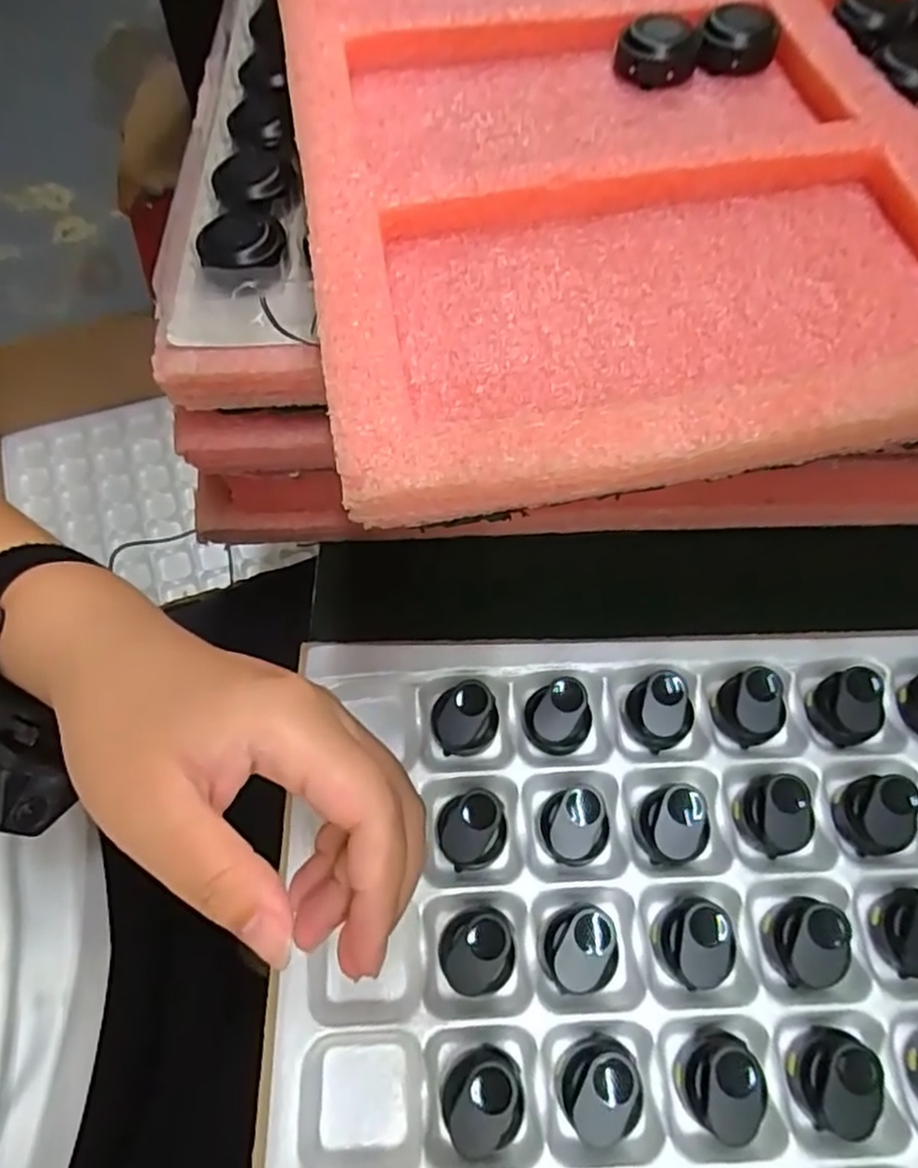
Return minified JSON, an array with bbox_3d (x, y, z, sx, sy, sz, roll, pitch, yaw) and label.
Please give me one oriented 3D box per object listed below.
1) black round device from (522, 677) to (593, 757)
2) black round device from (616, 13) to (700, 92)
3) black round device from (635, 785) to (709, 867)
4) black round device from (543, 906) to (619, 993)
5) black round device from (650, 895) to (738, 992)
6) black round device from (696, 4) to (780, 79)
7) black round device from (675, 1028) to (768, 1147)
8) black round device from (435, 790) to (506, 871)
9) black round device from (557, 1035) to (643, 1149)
[{"bbox_3d":[0.043,0.057,0.294,0.027,0.016,0.028,1,64,-2],"label":"black round device"},{"bbox_3d":[0.072,-0.192,0.246,0.025,0.013,0.025,1,64,-2],"label":"black round device"},{"bbox_3d":[0.088,0.096,0.273,0.028,0.019,0.027,1,64,-2],"label":"black round device"},{"bbox_3d":[0.046,0.138,0.255,0.028,0.018,0.029,1,64,-2],"label":"black round device"},{"bbox_3d":[0.091,0.136,0.255,0.030,0.019,0.026,43,70,16],"label":"black round device"},{"bbox_3d":[0.102,-0.196,0.248,0.026,0.013,0.026,1,64,-2],"label":"black round device"},{"bbox_3d":[0.093,0.175,0.235,0.027,0.020,0.029,1,64,-2],"label":"black round device"},{"bbox_3d":[0.006,0.099,0.274,0.028,0.019,0.025,-17,67,-11],"label":"black round device"},{"bbox_3d":[0.051,0.177,0.236,0.029,0.018,0.028,1,64,-2],"label":"black round device"}]

